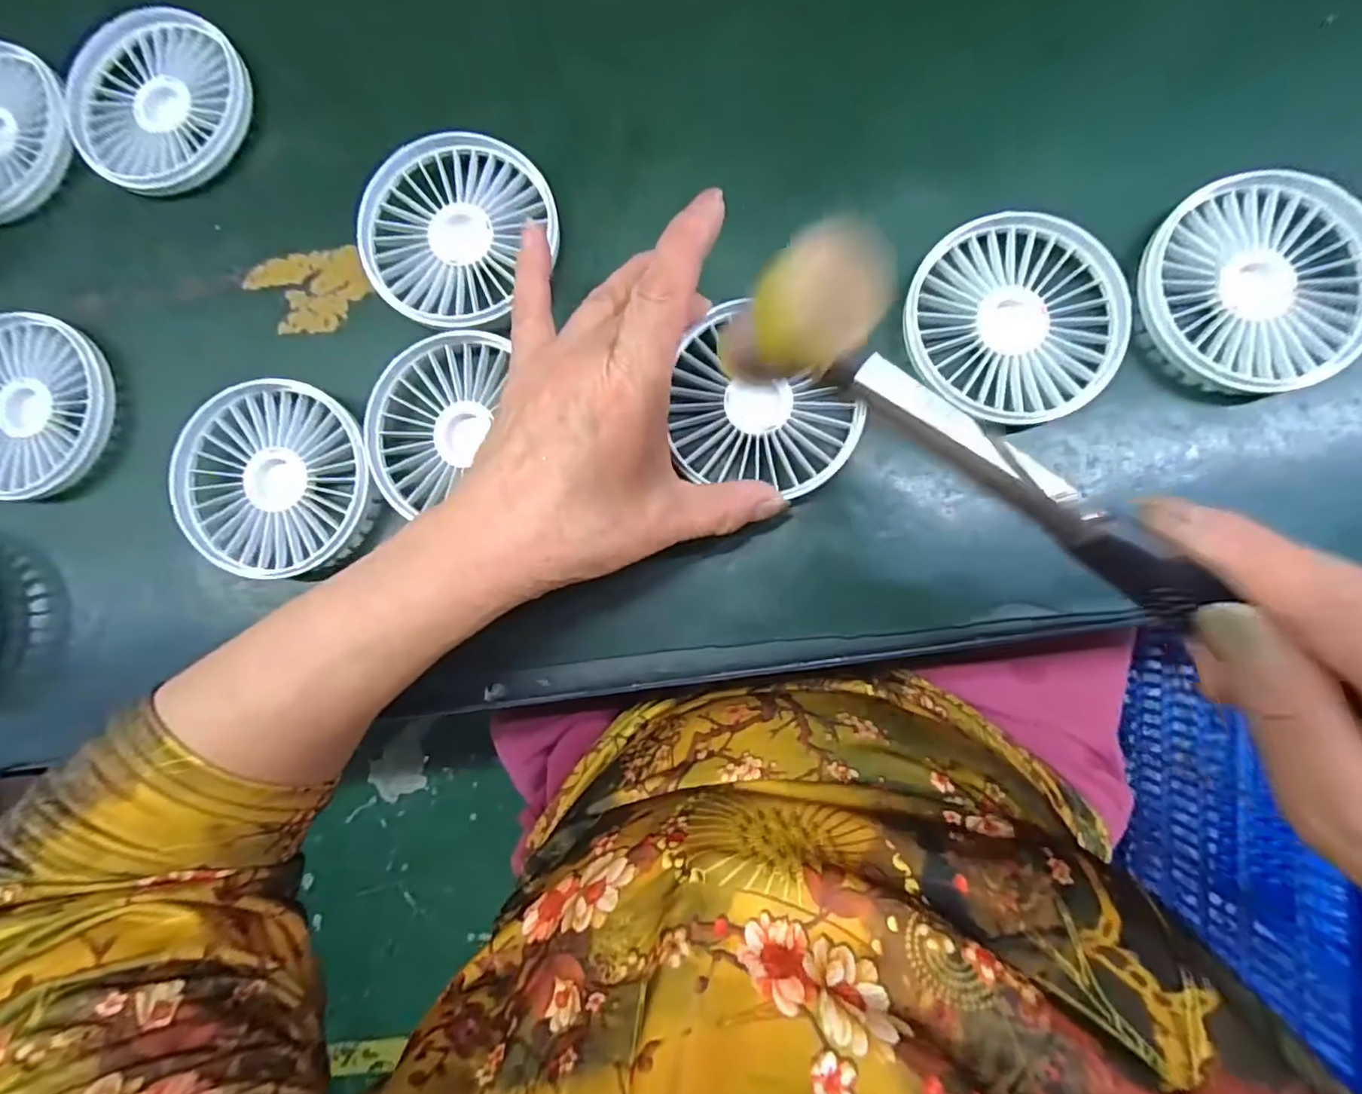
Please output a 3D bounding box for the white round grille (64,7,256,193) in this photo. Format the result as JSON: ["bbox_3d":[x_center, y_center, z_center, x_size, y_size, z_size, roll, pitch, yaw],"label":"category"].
[{"bbox_3d":[-0.261,-0.224,0.300,0.089,0.015,0.086,0,86,5],"label":"white round grille"}]

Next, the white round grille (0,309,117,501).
[{"bbox_3d":[-0.326,-0.070,0.297,0.090,0.019,0.088,0,86,5],"label":"white round grille"}]

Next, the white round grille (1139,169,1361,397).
[{"bbox_3d":[0.235,-0.107,0.244,0.086,0.015,0.085,0,86,5],"label":"white round grille"}]

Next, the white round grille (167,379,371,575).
[{"bbox_3d":[-0.187,-0.031,0.278,0.089,0.020,0.086,0,86,5],"label":"white round grille"}]

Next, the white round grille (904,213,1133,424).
[{"bbox_3d":[0.141,-0.097,0.252,0.087,0.013,0.085,0,86,5],"label":"white round grille"}]

